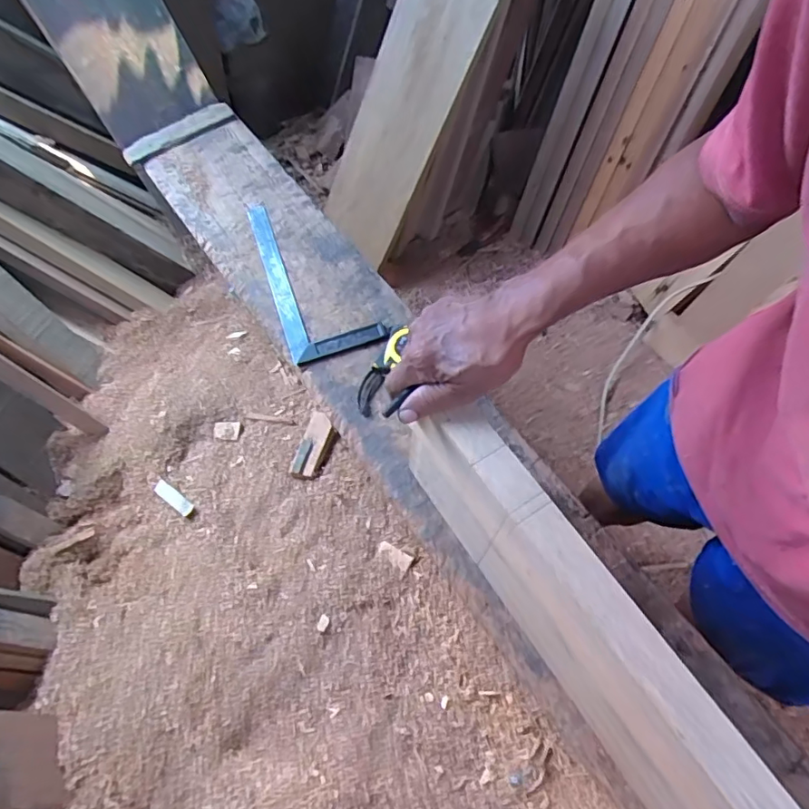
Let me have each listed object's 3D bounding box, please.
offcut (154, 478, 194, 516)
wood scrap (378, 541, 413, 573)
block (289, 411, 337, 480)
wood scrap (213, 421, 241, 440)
[{"bbox_3d":[-0.379,0.152,0.895,0.102,0.006,0.023,25,65,34],"label":"offcut"},{"bbox_3d":[-0.014,0.212,0.773,0.051,0.007,0.025,36,69,16],"label":"wood scrap"},{"bbox_3d":[-0.145,0.066,0.886,0.053,0.021,0.114,16,65,7],"label":"block"},{"bbox_3d":[-0.326,0.049,1.003,0.050,0.013,0.038,-1,64,-1],"label":"wood scrap"}]

